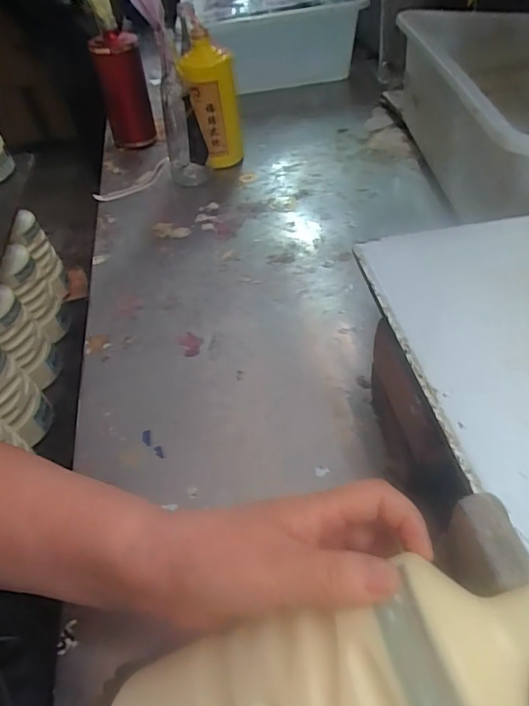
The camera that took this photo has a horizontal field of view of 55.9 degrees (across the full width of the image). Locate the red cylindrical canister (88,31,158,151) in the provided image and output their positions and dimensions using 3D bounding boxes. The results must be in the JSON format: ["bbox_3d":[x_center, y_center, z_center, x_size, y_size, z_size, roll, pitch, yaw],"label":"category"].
[{"bbox_3d":[-0.232,-0.427,0.837,0.078,0.209,0.077,-14,72,-8],"label":"red cylindrical canister"}]

